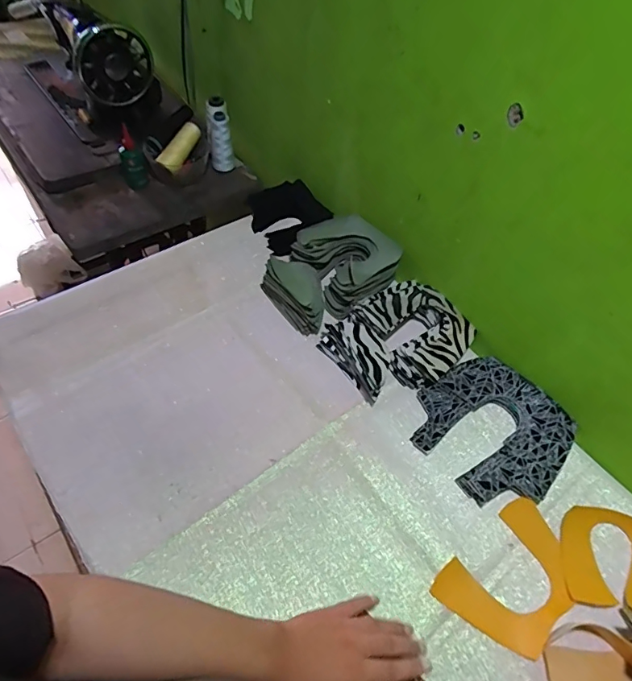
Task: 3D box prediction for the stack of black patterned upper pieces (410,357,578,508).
[{"bbox_3d":[0.240,0.116,0.640,0.185,0.023,0.190,-35,63,-22],"label":"stack of black patterned upper pieces"}]

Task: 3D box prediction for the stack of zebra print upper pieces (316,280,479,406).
[{"bbox_3d":[0.127,-0.007,0.707,0.204,0.045,0.167,-31,62,-26],"label":"stack of zebra print upper pieces"}]

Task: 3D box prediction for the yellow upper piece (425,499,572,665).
[{"bbox_3d":[0.231,0.271,0.544,0.169,0.008,0.117,-33,64,-27],"label":"yellow upper piece"}]

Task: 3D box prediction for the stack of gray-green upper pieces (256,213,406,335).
[{"bbox_3d":[0.027,-0.125,0.770,0.216,0.075,0.161,-32,63,-24],"label":"stack of gray-green upper pieces"}]

